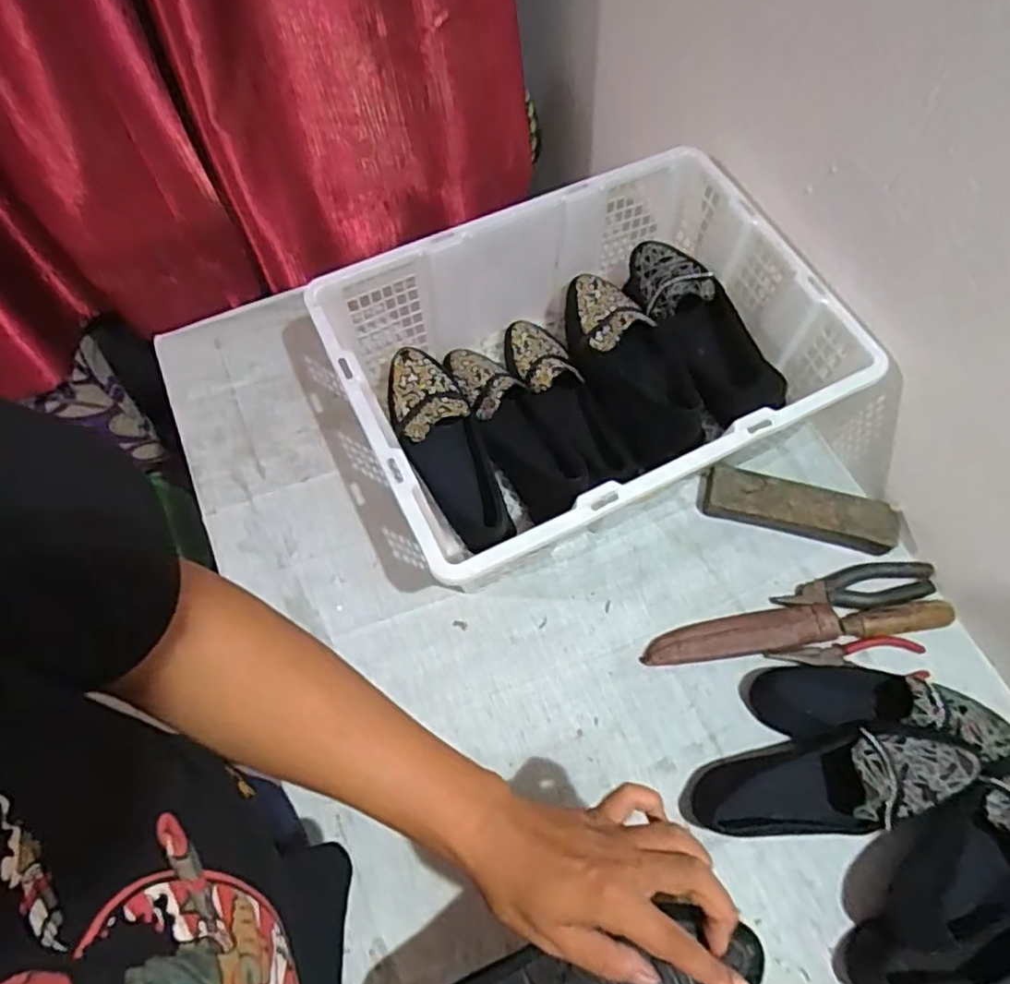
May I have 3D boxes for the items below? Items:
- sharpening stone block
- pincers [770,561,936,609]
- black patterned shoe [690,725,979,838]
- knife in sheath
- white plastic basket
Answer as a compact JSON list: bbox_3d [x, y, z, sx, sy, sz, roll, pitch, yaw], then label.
[{"bbox_3d":[0.314,0.018,0.723,0.196,0.041,0.054,12,64,5],"label":"sharpening stone block"},{"bbox_3d":[0.364,0.101,0.698,0.166,0.017,0.045,-8,64,-5],"label":"pincers"},{"bbox_3d":[0.288,0.257,0.593,0.231,0.076,0.080,-5,64,-4],"label":"black patterned shoe"},{"bbox_3d":[0.294,0.138,0.681,0.305,0.031,0.040,-6,64,-4],"label":"knife in sheath"},{"bbox_3d":[0.082,-0.124,0.722,0.471,0.171,0.345,-24,67,-13],"label":"white plastic basket"}]

